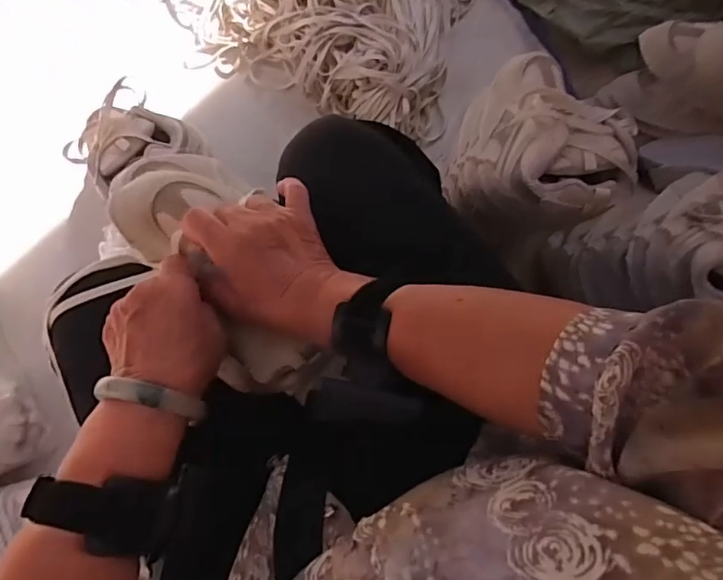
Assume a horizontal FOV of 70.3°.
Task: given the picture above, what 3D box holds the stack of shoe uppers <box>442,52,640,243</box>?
[{"bbox_3d":[0.195,-0.149,0.548,0.165,0.133,0.169,33,91,1],"label":"stack of shoe uppers"}]

